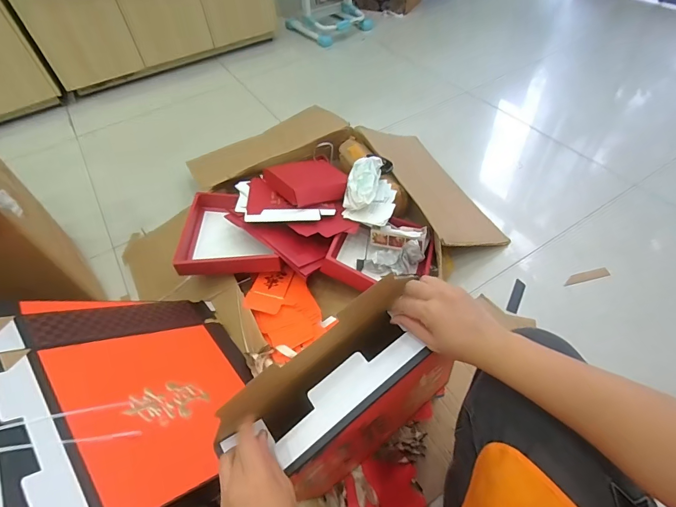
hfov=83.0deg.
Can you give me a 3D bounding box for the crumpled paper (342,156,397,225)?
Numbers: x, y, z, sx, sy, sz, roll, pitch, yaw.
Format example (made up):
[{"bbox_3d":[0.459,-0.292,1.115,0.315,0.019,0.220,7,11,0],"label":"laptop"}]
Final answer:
[{"bbox_3d":[0.098,-0.187,1.149,0.151,0.111,0.207,12,53,13],"label":"crumpled paper"}]

